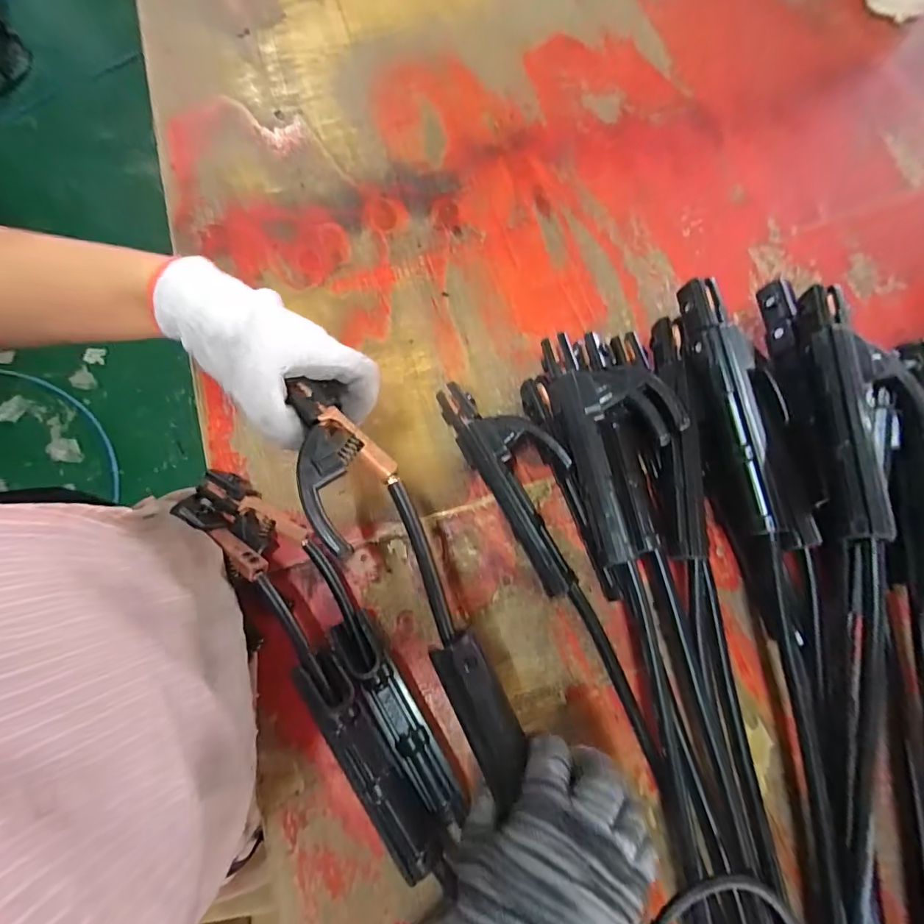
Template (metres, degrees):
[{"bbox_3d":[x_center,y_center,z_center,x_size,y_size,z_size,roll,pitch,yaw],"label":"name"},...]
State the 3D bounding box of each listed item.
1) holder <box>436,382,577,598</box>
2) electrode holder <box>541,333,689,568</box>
[{"bbox_3d":[0.049,0.008,0.382,0.067,0.040,0.196,-27,75,-9],"label":"holder"},{"bbox_3d":[0.125,-0.021,0.358,0.085,0.038,0.188,-10,73,-4],"label":"electrode holder"}]

